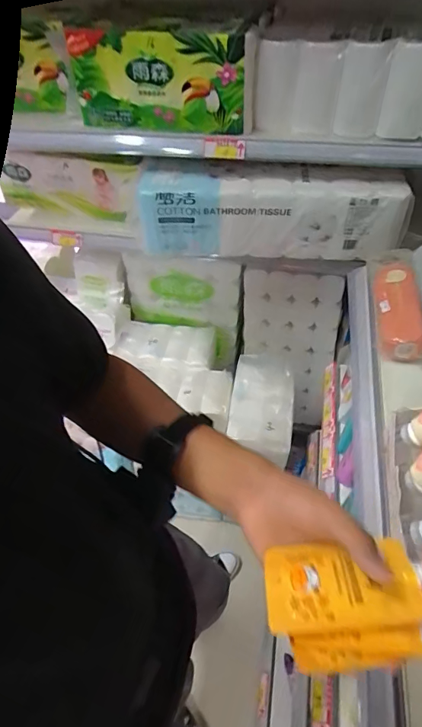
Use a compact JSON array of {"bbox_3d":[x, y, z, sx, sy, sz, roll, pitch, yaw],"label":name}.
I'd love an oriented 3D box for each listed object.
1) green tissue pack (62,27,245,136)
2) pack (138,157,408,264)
[{"bbox_3d":[-0.119,-0.628,0.945,0.390,0.178,0.079,12,51,12],"label":"green tissue pack"},{"bbox_3d":[0.133,-0.355,1.011,0.598,0.189,0.140,9,51,10],"label":"pack"}]

